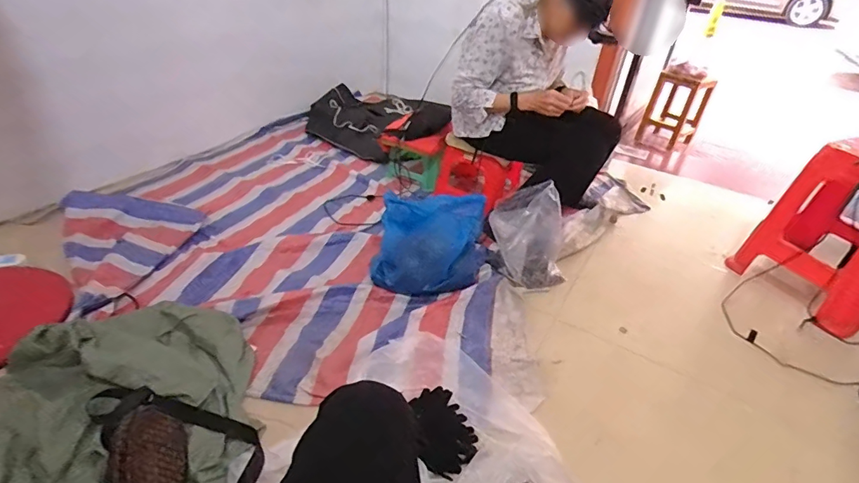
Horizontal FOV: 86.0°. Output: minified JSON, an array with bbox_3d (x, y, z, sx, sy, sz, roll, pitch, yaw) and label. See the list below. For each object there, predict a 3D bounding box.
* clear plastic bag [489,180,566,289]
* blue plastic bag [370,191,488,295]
[{"bbox_3d":[0.325,-0.044,1.490,0.254,0.285,0.301,13,35,10],"label":"clear plastic bag"},{"bbox_3d":[0.009,-0.007,1.438,0.332,0.241,0.322,8,34,2],"label":"blue plastic bag"}]

